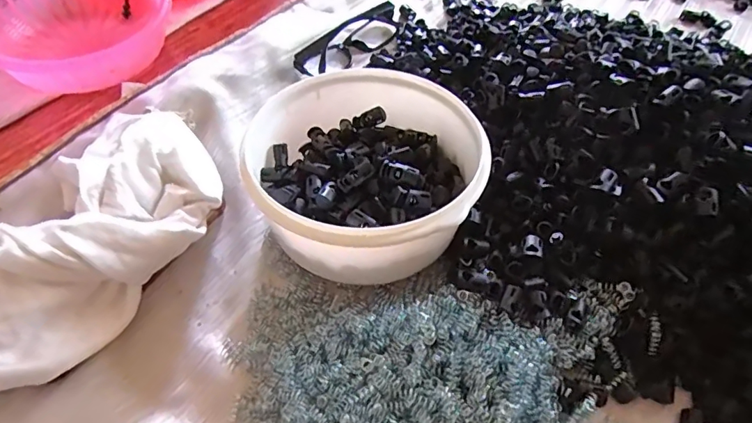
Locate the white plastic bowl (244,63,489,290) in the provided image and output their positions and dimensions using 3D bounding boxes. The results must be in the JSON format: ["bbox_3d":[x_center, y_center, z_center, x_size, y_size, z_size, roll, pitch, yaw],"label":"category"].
[{"bbox_3d":[-0.007,-0.028,0.346,0.147,0.086,0.158,2,55,-3],"label":"white plastic bowl"}]

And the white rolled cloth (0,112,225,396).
[{"bbox_3d":[-0.194,0.023,0.314,0.116,0.065,0.223,39,61,20],"label":"white rolled cloth"}]

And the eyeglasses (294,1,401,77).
[{"bbox_3d":[-0.024,-0.179,0.486,0.035,0.029,0.138,40,61,21],"label":"eyeglasses"}]

